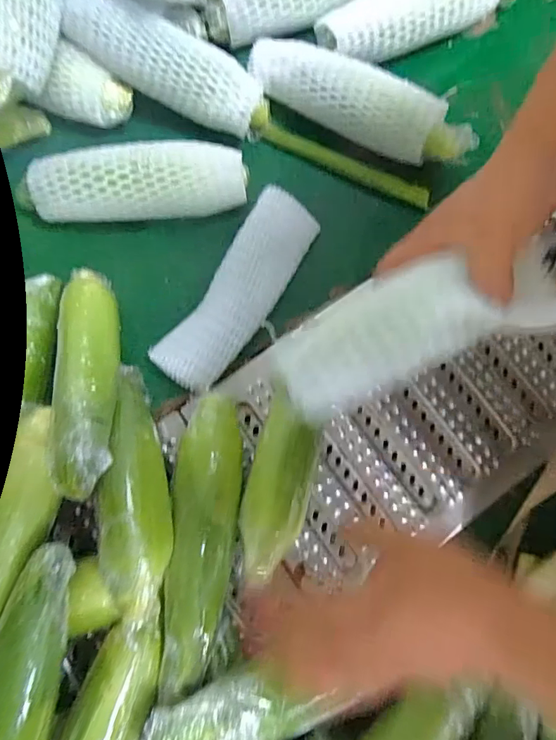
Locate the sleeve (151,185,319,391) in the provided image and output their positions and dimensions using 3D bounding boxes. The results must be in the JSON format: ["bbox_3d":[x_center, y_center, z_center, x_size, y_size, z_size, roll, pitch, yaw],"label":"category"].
[{"bbox_3d":[-0.037,-0.080,0.455,0.070,0.019,0.214,32,79,8],"label":"sleeve"}]

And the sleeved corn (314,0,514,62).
[{"bbox_3d":[0.163,-0.404,0.510,0.242,0.051,0.063,-24,77,-5],"label":"sleeved corn"}]

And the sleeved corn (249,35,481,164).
[{"bbox_3d":[0.086,-0.284,0.484,0.248,0.047,0.069,26,78,6],"label":"sleeved corn"}]

